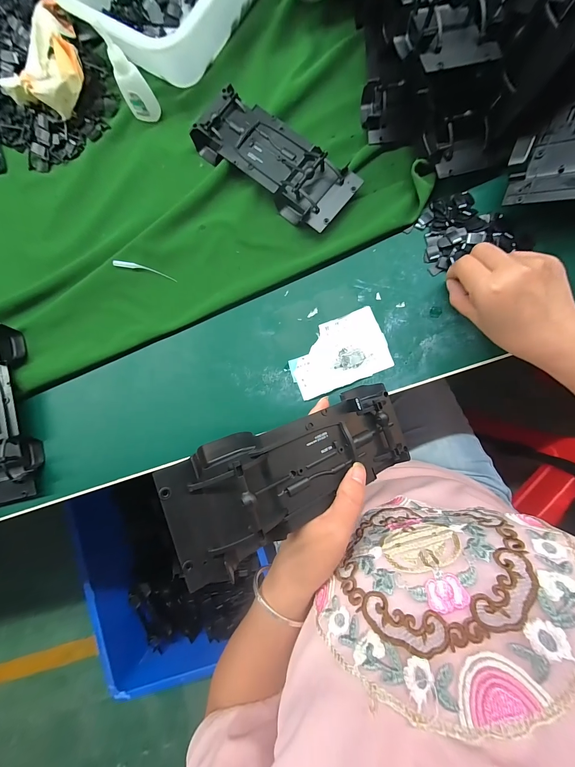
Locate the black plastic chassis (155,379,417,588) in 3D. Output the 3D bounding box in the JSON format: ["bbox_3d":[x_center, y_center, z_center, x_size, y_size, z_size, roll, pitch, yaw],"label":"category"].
[{"bbox_3d":[0.016,0.056,0.204,0.190,0.027,0.072,-19,84,-27],"label":"black plastic chassis"}]

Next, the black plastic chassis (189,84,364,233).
[{"bbox_3d":[-0.016,-0.241,0.305,0.185,0.028,0.071,38,90,6],"label":"black plastic chassis"}]

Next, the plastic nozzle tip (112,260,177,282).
[{"bbox_3d":[-0.158,-0.127,0.317,0.069,0.012,0.009,14,88,5],"label":"plastic nozzle tip"}]

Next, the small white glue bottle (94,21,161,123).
[{"bbox_3d":[-0.171,-0.329,0.309,0.028,0.073,0.019,8,87,5],"label":"small white glue bottle"}]

